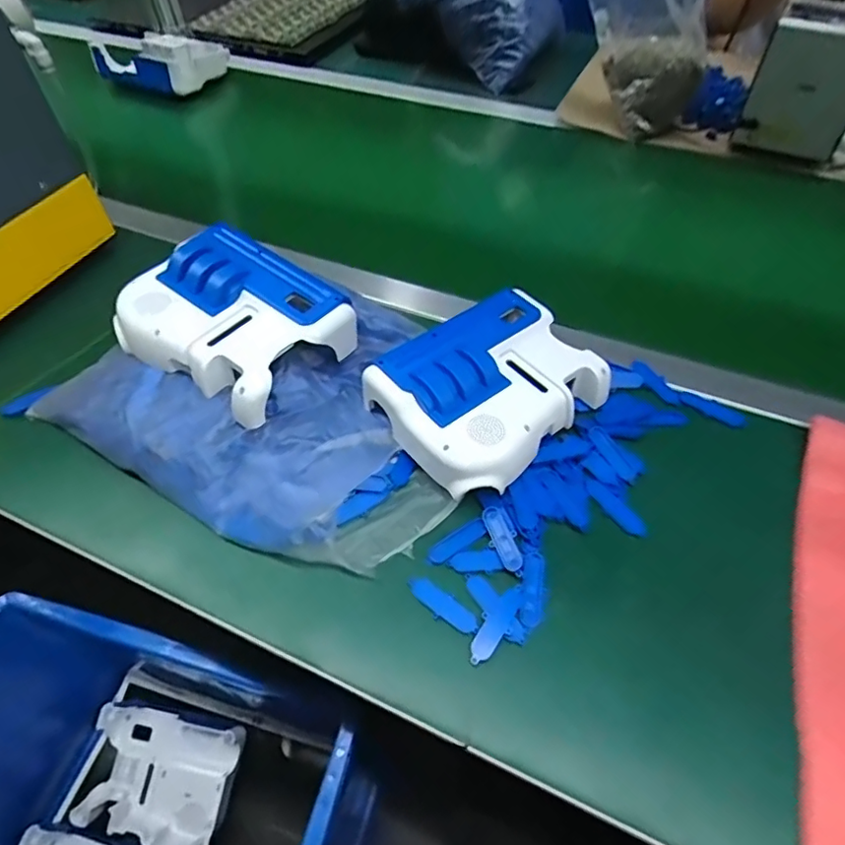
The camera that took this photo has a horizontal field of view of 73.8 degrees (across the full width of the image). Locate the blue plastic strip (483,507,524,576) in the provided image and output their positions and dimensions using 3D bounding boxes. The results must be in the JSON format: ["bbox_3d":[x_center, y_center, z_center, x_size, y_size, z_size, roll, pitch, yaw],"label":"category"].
[{"bbox_3d":[0.061,0.090,0.428,0.018,0.009,0.055,-18,53,-10],"label":"blue plastic strip"}]

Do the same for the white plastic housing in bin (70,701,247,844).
[{"bbox_3d":[-0.341,0.460,0.730,0.195,0.067,0.141,8,53,9],"label":"white plastic housing in bin"}]

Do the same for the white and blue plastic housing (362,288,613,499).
[{"bbox_3d":[0.061,-0.029,0.477,0.177,0.066,0.132,-36,58,-22],"label":"white and blue plastic housing"}]

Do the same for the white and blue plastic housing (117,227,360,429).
[{"bbox_3d":[-0.161,-0.087,0.493,0.163,0.076,0.136,28,59,22],"label":"white and blue plastic housing"}]

